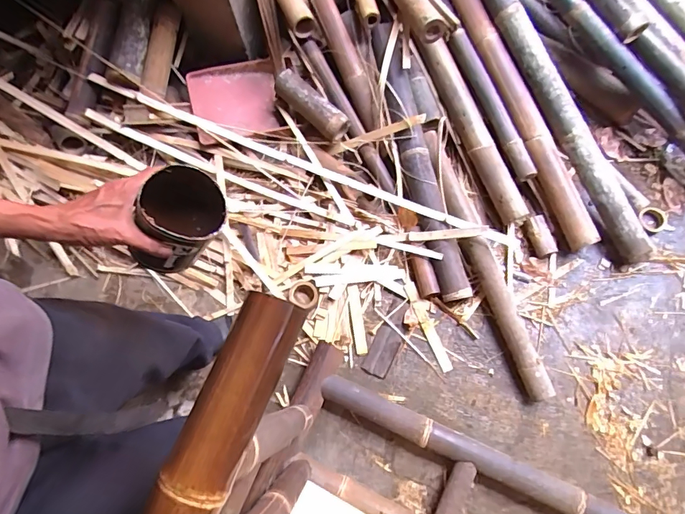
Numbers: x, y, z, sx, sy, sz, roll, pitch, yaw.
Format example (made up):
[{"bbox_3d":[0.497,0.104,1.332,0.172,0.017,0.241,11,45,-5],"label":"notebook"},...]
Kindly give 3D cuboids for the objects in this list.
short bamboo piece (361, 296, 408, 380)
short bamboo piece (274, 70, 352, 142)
[{"bbox_3d":[0.136,0.233,1.237,0.073,0.017,0.235,24,76,7],"label":"short bamboo piece"},{"bbox_3d":[-0.099,-0.475,1.322,0.268,0.081,0.078,40,78,11],"label":"short bamboo piece"}]

